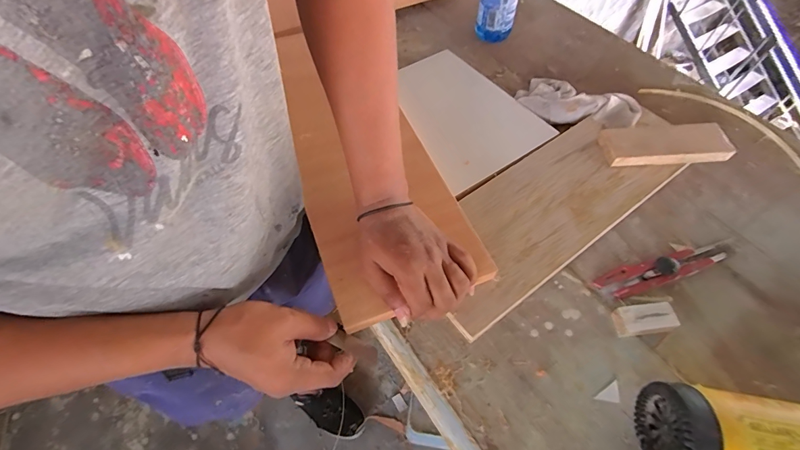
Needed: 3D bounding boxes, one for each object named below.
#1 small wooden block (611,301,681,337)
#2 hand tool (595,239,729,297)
[{"bbox_3d":[0.249,0.096,0.385,0.057,0.020,0.027,-7,57,-4],"label":"small wooden block"},{"bbox_3d":[0.297,0.046,0.415,0.165,0.023,0.031,-14,58,-8],"label":"hand tool"}]

